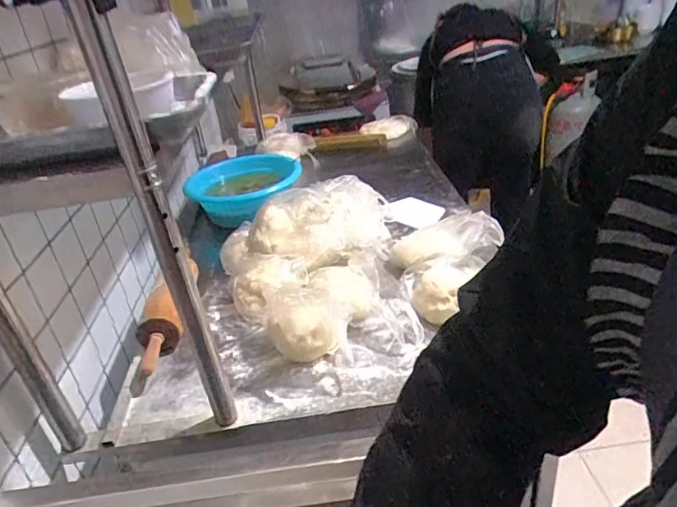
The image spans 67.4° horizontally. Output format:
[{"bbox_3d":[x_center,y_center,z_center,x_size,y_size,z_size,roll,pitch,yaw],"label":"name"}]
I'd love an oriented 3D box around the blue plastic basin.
[{"bbox_3d":[-0.268,-0.200,1.545,0.335,0.114,0.341,-5,31,3],"label":"blue plastic basin"}]

